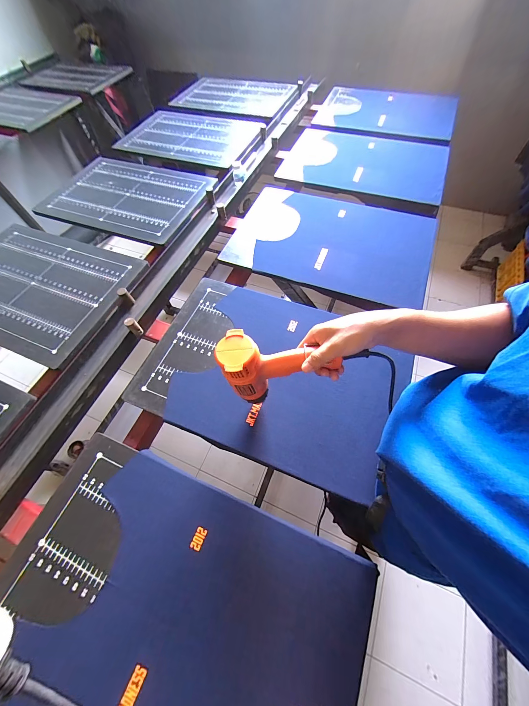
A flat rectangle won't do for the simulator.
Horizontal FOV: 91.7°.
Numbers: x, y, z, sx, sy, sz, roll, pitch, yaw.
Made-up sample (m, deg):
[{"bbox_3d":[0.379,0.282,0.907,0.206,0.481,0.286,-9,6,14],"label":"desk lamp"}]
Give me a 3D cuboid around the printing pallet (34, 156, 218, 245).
[{"bbox_3d":[-0.541,-0.615,0.992,0.640,0.017,0.428,16,63,13],"label":"printing pallet"}]

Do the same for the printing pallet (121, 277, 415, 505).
[{"bbox_3d":[0.012,0.030,0.604,0.561,0.019,0.393,18,64,14],"label":"printing pallet"}]

